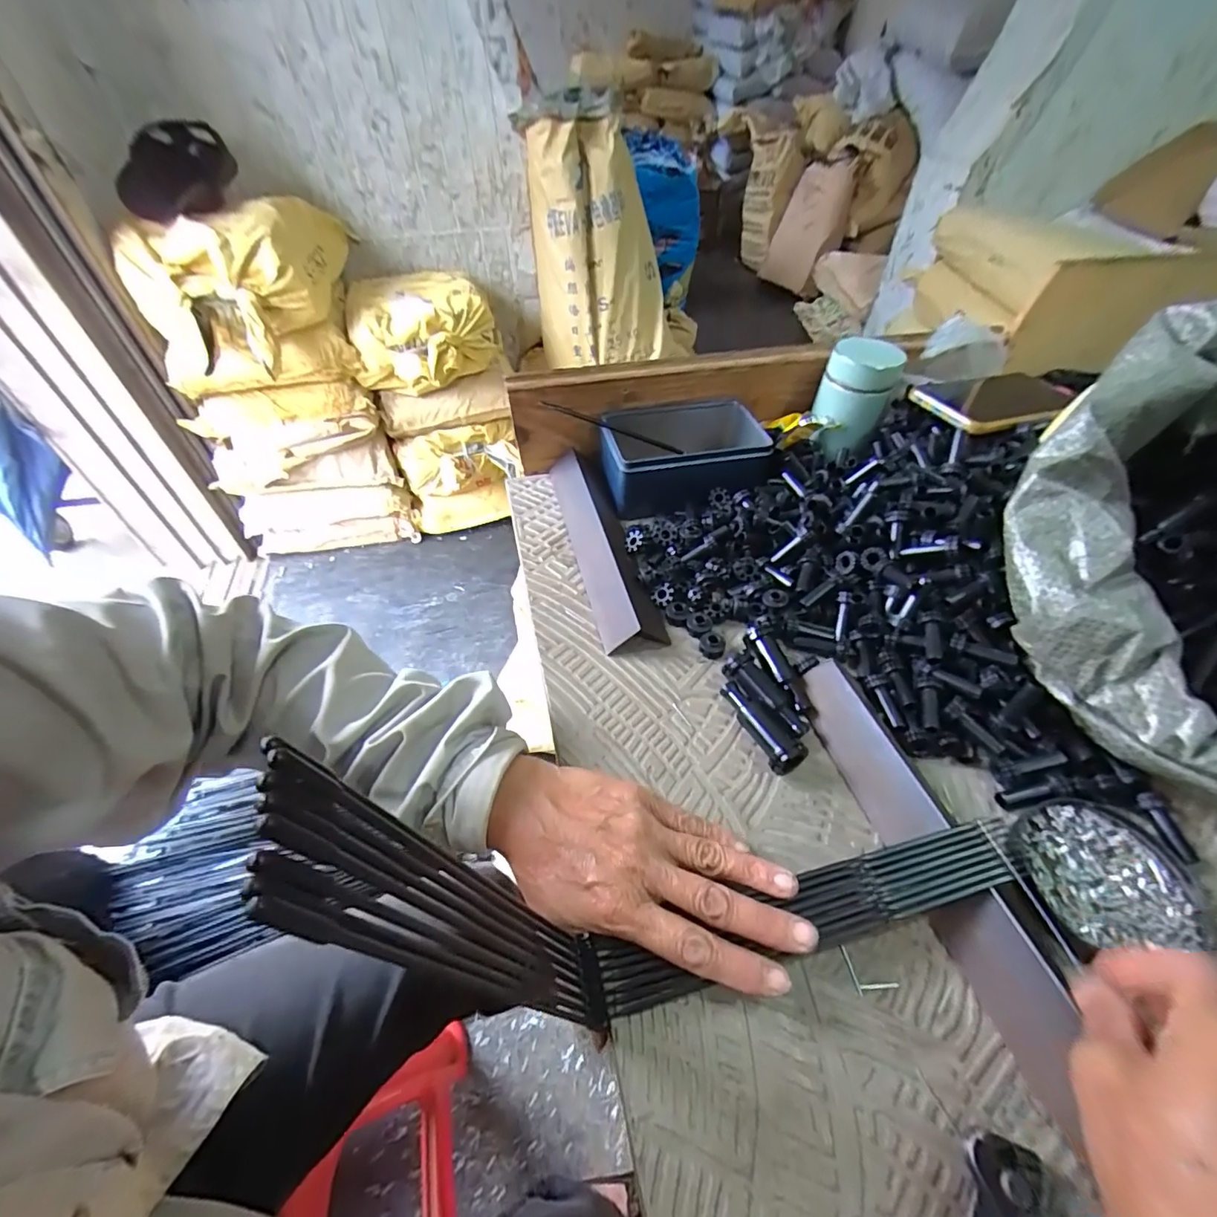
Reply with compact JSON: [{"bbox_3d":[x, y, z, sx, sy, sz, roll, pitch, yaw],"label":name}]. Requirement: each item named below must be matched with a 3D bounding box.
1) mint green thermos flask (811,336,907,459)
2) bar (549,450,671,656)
[{"bbox_3d":[0.230,-0.206,0.497,0.061,0.086,0.060,-21,51,-18],"label":"mint green thermos flask"},{"bbox_3d":[-0.010,-0.064,0.445,0.044,0.026,0.236,-11,49,-10],"label":"bar"}]

